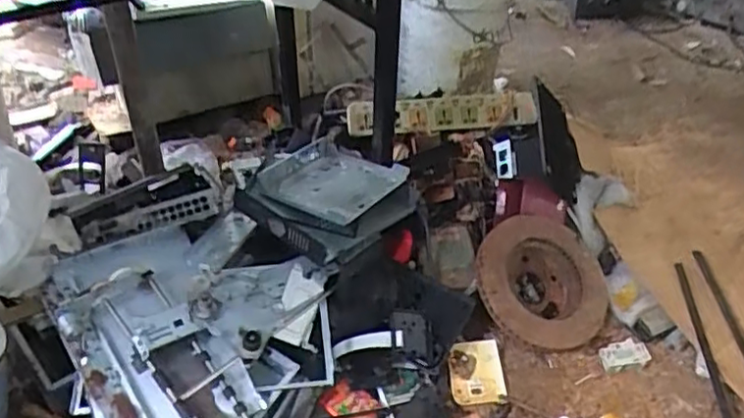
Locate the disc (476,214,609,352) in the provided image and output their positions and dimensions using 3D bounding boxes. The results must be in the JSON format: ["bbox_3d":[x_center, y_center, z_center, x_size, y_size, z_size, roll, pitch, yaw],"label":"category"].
[{"bbox_3d":[0.301,0.135,1.192,0.247,0.070,0.247,7,65,-15],"label":"disc"}]

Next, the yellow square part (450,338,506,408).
[{"bbox_3d":[0.175,0.273,1.095,0.089,0.010,0.103,-5,63,-5],"label":"yellow square part"}]

